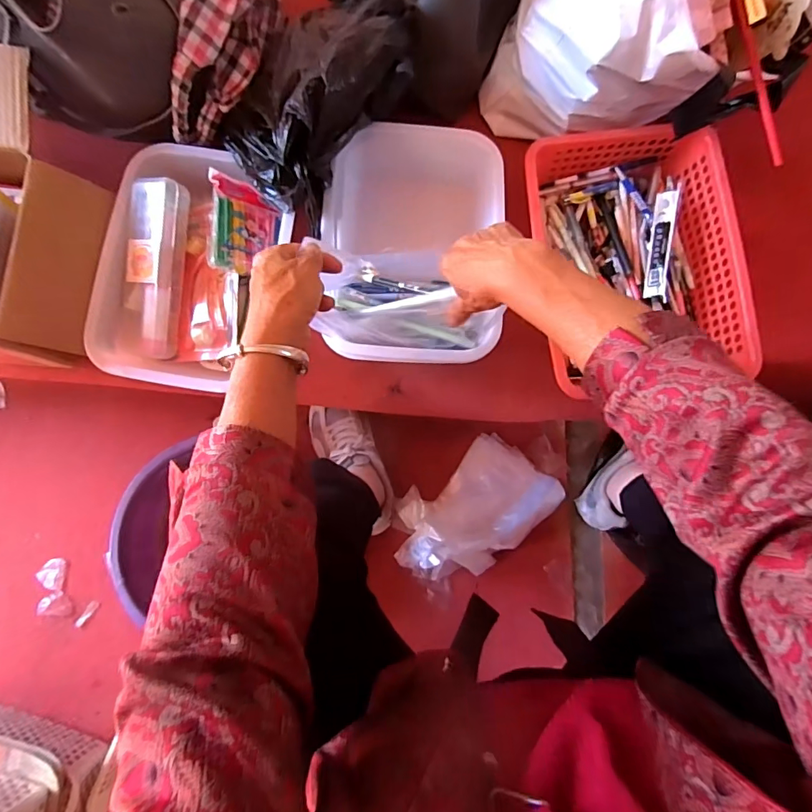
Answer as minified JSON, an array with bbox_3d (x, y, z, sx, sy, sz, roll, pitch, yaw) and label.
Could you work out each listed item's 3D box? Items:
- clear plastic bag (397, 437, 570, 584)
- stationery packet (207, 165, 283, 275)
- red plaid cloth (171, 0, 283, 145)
[{"bbox_3d":[0.109,0.163,0.723,0.281,0.050,0.166,-37,83,-5],"label":"clear plastic bag"},{"bbox_3d":[-0.197,-0.217,0.562,0.083,0.011,0.112,9,79,-35],"label":"stationery packet"},{"bbox_3d":[-0.212,-0.415,0.547,0.064,0.109,0.196,27,82,4],"label":"red plaid cloth"}]

